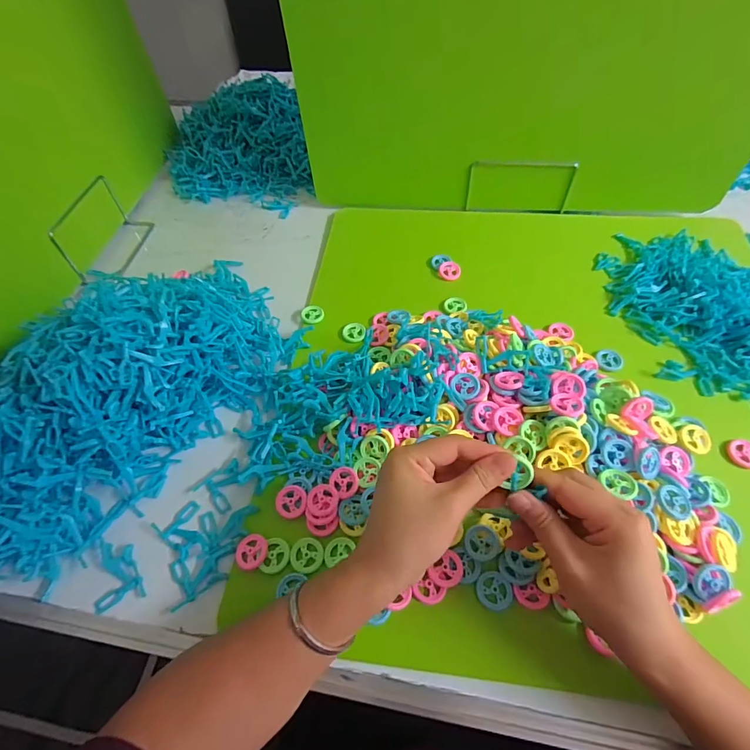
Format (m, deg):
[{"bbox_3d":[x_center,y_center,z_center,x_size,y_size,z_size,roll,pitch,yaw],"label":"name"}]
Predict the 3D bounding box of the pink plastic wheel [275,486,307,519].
[{"bbox_3d":[-0.081,0.123,0.401,0.030,0.005,0.031,-1,53,2],"label":"pink plastic wheel"}]

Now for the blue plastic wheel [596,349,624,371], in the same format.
[{"bbox_3d":[0.276,-0.017,0.487,0.030,0.006,0.030,-1,53,2],"label":"blue plastic wheel"}]

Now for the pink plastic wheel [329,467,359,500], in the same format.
[{"bbox_3d":[-0.030,0.104,0.403,0.027,0.007,0.030,-28,58,-13],"label":"pink plastic wheel"}]

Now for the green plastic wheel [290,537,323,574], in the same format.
[{"bbox_3d":[-0.062,0.164,0.378,0.029,0.004,0.030,-1,53,2],"label":"green plastic wheel"}]

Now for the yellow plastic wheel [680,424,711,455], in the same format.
[{"bbox_3d":[0.321,0.064,0.414,0.025,0.004,0.030,-4,68,13],"label":"yellow plastic wheel"}]

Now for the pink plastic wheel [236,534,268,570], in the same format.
[{"bbox_3d":[-0.113,0.162,0.379,0.029,0.006,0.030,-1,53,2],"label":"pink plastic wheel"}]

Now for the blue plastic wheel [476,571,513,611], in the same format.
[{"bbox_3d":[0.102,0.185,0.355,0.029,0.004,0.029,-1,53,2],"label":"blue plastic wheel"}]

